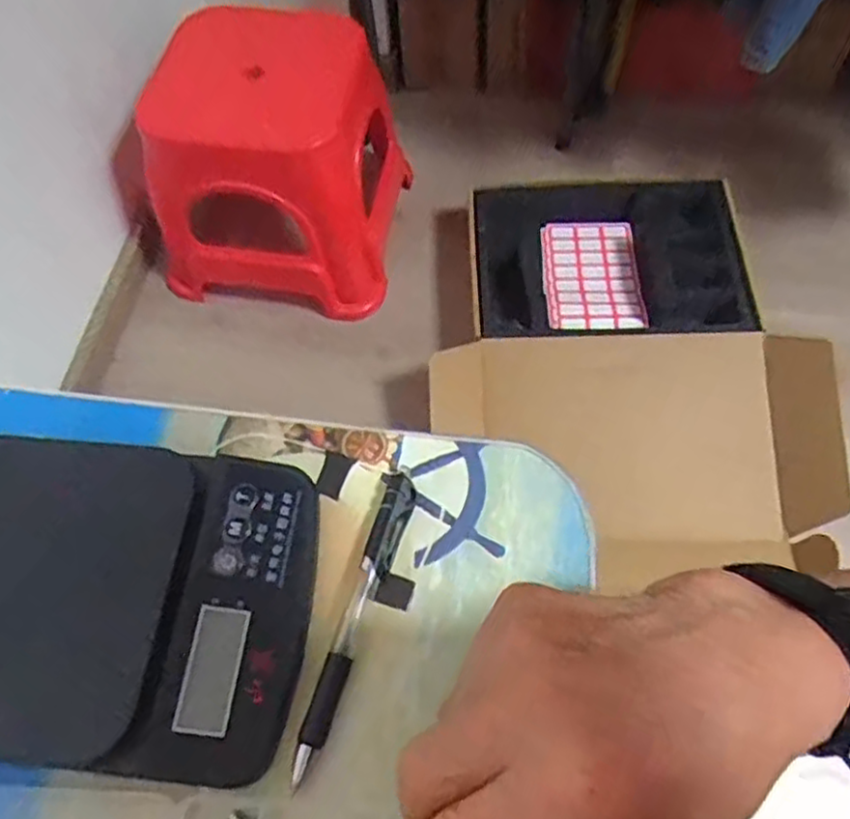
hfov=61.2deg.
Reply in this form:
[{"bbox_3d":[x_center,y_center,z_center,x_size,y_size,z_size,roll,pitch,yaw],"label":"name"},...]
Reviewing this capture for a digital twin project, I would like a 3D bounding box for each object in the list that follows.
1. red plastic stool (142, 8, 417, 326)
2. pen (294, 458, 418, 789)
[{"bbox_3d":[-0.193,-0.327,0.969,0.298,0.274,0.271,5,63,5],"label":"red plastic stool"},{"bbox_3d":[-0.031,0.088,0.315,0.016,0.010,0.137,16,64,10],"label":"pen"}]

